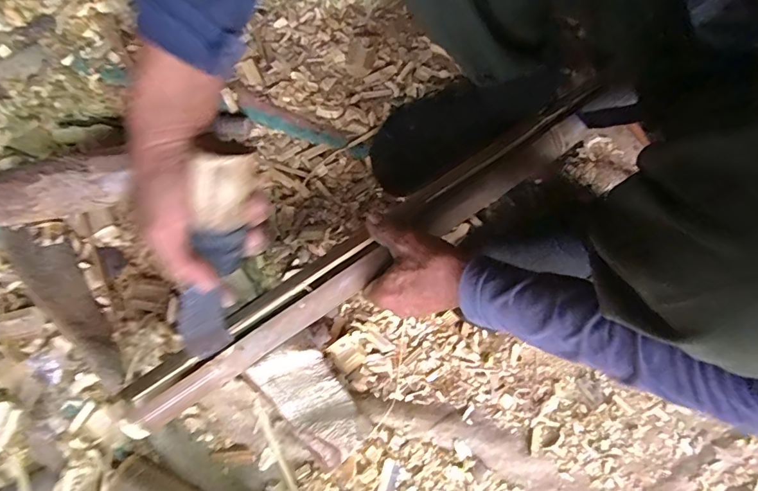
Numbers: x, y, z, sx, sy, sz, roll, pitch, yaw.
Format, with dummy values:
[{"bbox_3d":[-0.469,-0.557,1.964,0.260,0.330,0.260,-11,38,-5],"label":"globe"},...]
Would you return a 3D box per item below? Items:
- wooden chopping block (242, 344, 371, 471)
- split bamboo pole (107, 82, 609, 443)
[{"bbox_3d":[-0.076,0.170,0.518,0.078,0.060,0.133,-38,82,-8],"label":"wooden chopping block"},{"bbox_3d":[0.003,-0.001,0.500,0.593,0.027,0.054,-34,82,-9],"label":"split bamboo pole"}]

